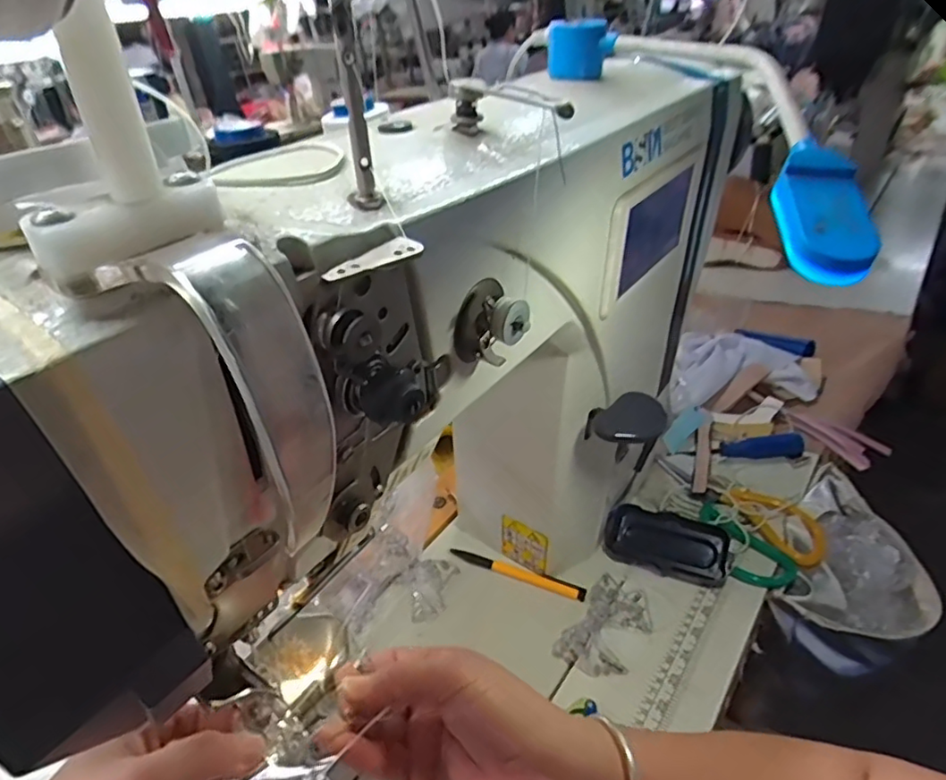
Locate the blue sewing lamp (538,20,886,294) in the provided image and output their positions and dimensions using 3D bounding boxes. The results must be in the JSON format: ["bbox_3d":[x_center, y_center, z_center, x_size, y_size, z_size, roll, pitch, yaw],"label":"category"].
[{"bbox_3d":[0.113,-0.137,0.294,0.068,0.037,0.262,-12,46,-7],"label":"blue sewing lamp"}]

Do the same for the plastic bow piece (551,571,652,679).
[{"bbox_3d":[0.115,0.205,0.523,0.058,0.024,0.083,19,40,36],"label":"plastic bow piece"}]

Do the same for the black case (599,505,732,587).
[{"bbox_3d":[0.188,0.151,0.587,0.113,0.028,0.059,12,68,21],"label":"black case"}]

